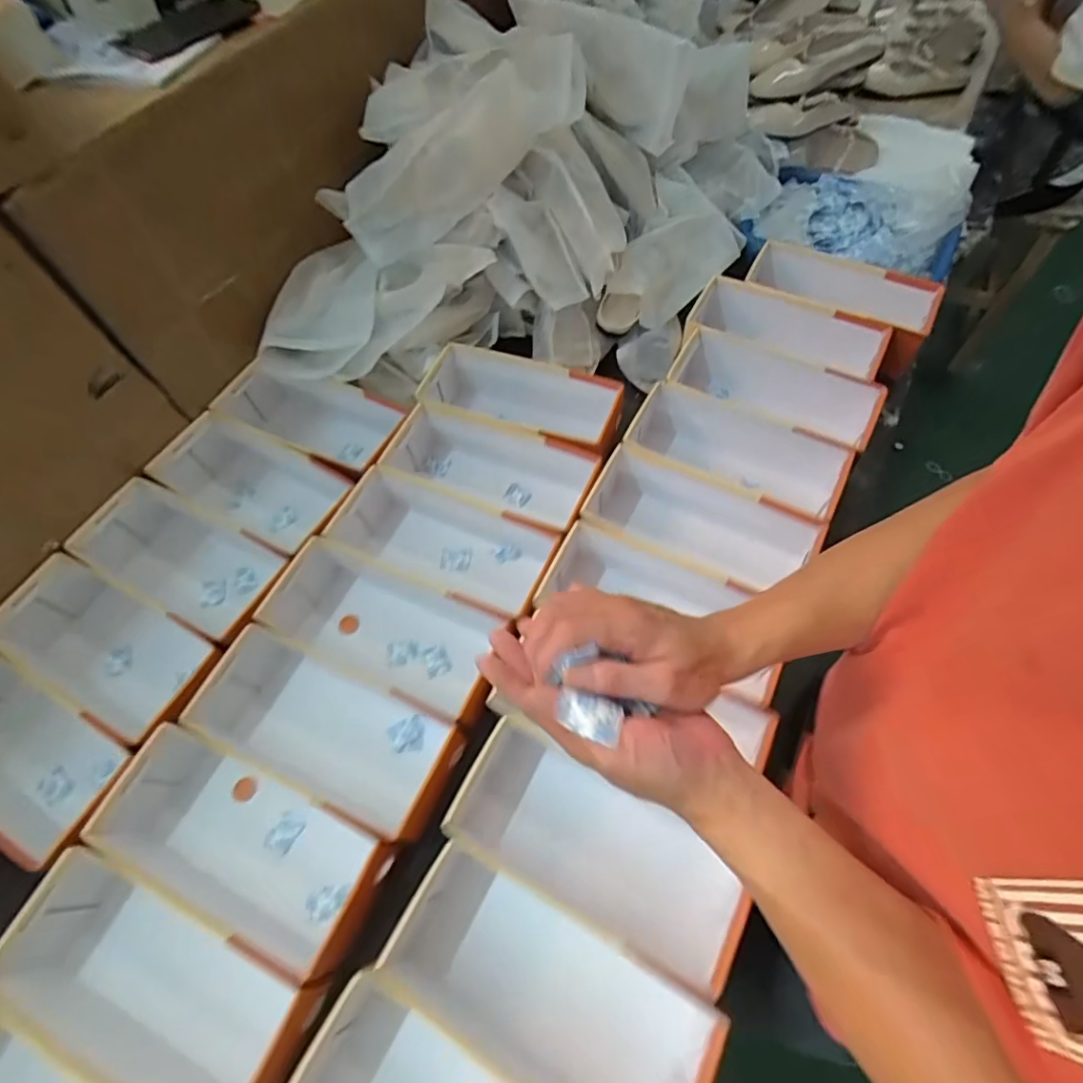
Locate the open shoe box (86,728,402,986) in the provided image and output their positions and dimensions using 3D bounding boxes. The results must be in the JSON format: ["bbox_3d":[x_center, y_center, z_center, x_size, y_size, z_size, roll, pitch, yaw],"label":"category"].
[{"bbox_3d":[-0.302,0.311,0.582,0.295,0.090,0.137,21,65,13],"label":"open shoe box"}]

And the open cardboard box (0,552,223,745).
[{"bbox_3d":[-0.523,0.135,0.703,0.294,0.093,0.137,23,65,14],"label":"open cardboard box"}]

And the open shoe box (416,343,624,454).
[{"bbox_3d":[-0.028,-0.185,0.844,0.280,0.120,0.140,14,63,10],"label":"open shoe box"}]

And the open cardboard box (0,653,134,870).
[{"bbox_3d":[-0.590,0.237,0.650,0.286,0.076,0.143,24,65,14],"label":"open cardboard box"}]

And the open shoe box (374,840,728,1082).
[{"bbox_3d":[0.008,0.408,0.512,0.286,0.089,0.138,27,66,16],"label":"open shoe box"}]

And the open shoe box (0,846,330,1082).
[{"bbox_3d":[-0.360,0.420,0.543,0.302,0.112,0.132,20,64,12],"label":"open shoe box"}]

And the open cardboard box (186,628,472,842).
[{"bbox_3d":[-0.237,0.209,0.636,0.298,0.087,0.137,23,65,14],"label":"open cardboard box"}]

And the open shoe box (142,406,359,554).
[{"bbox_3d":[-0.388,-0.077,0.792,0.284,0.084,0.150,27,66,15],"label":"open shoe box"}]

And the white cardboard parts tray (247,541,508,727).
[{"bbox_3d":[-0.186,0.102,0.690,0.291,0.083,0.138,22,65,13],"label":"white cardboard parts tray"}]

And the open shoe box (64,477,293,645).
[{"bbox_3d":[-0.456,0.027,0.749,0.286,0.076,0.136,24,65,14],"label":"open shoe box"}]

